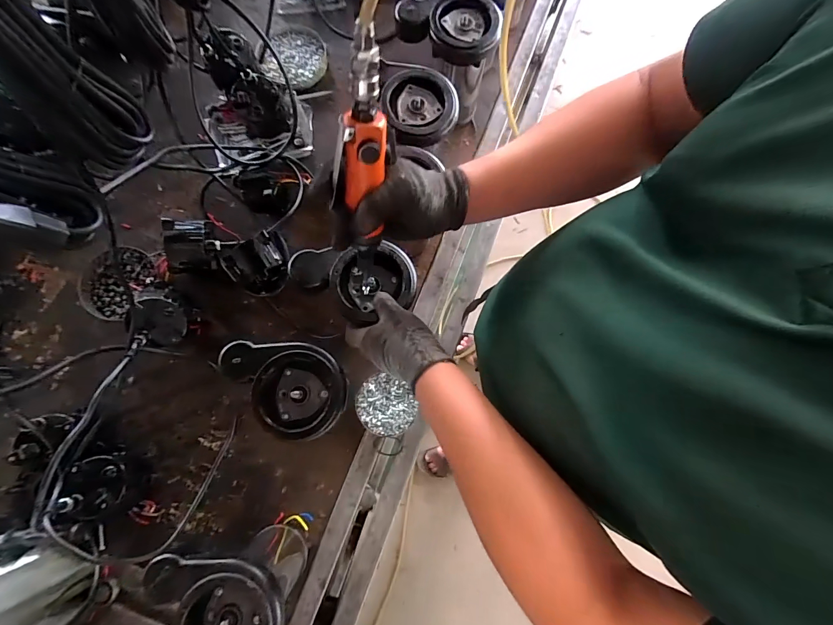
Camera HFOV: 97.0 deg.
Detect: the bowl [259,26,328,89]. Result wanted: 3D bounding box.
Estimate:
[{"bbox_3d":[-0.254,-0.536,0.772,0.130,0.038,0.152,-2,79,-2],"label":"bowl"}]

